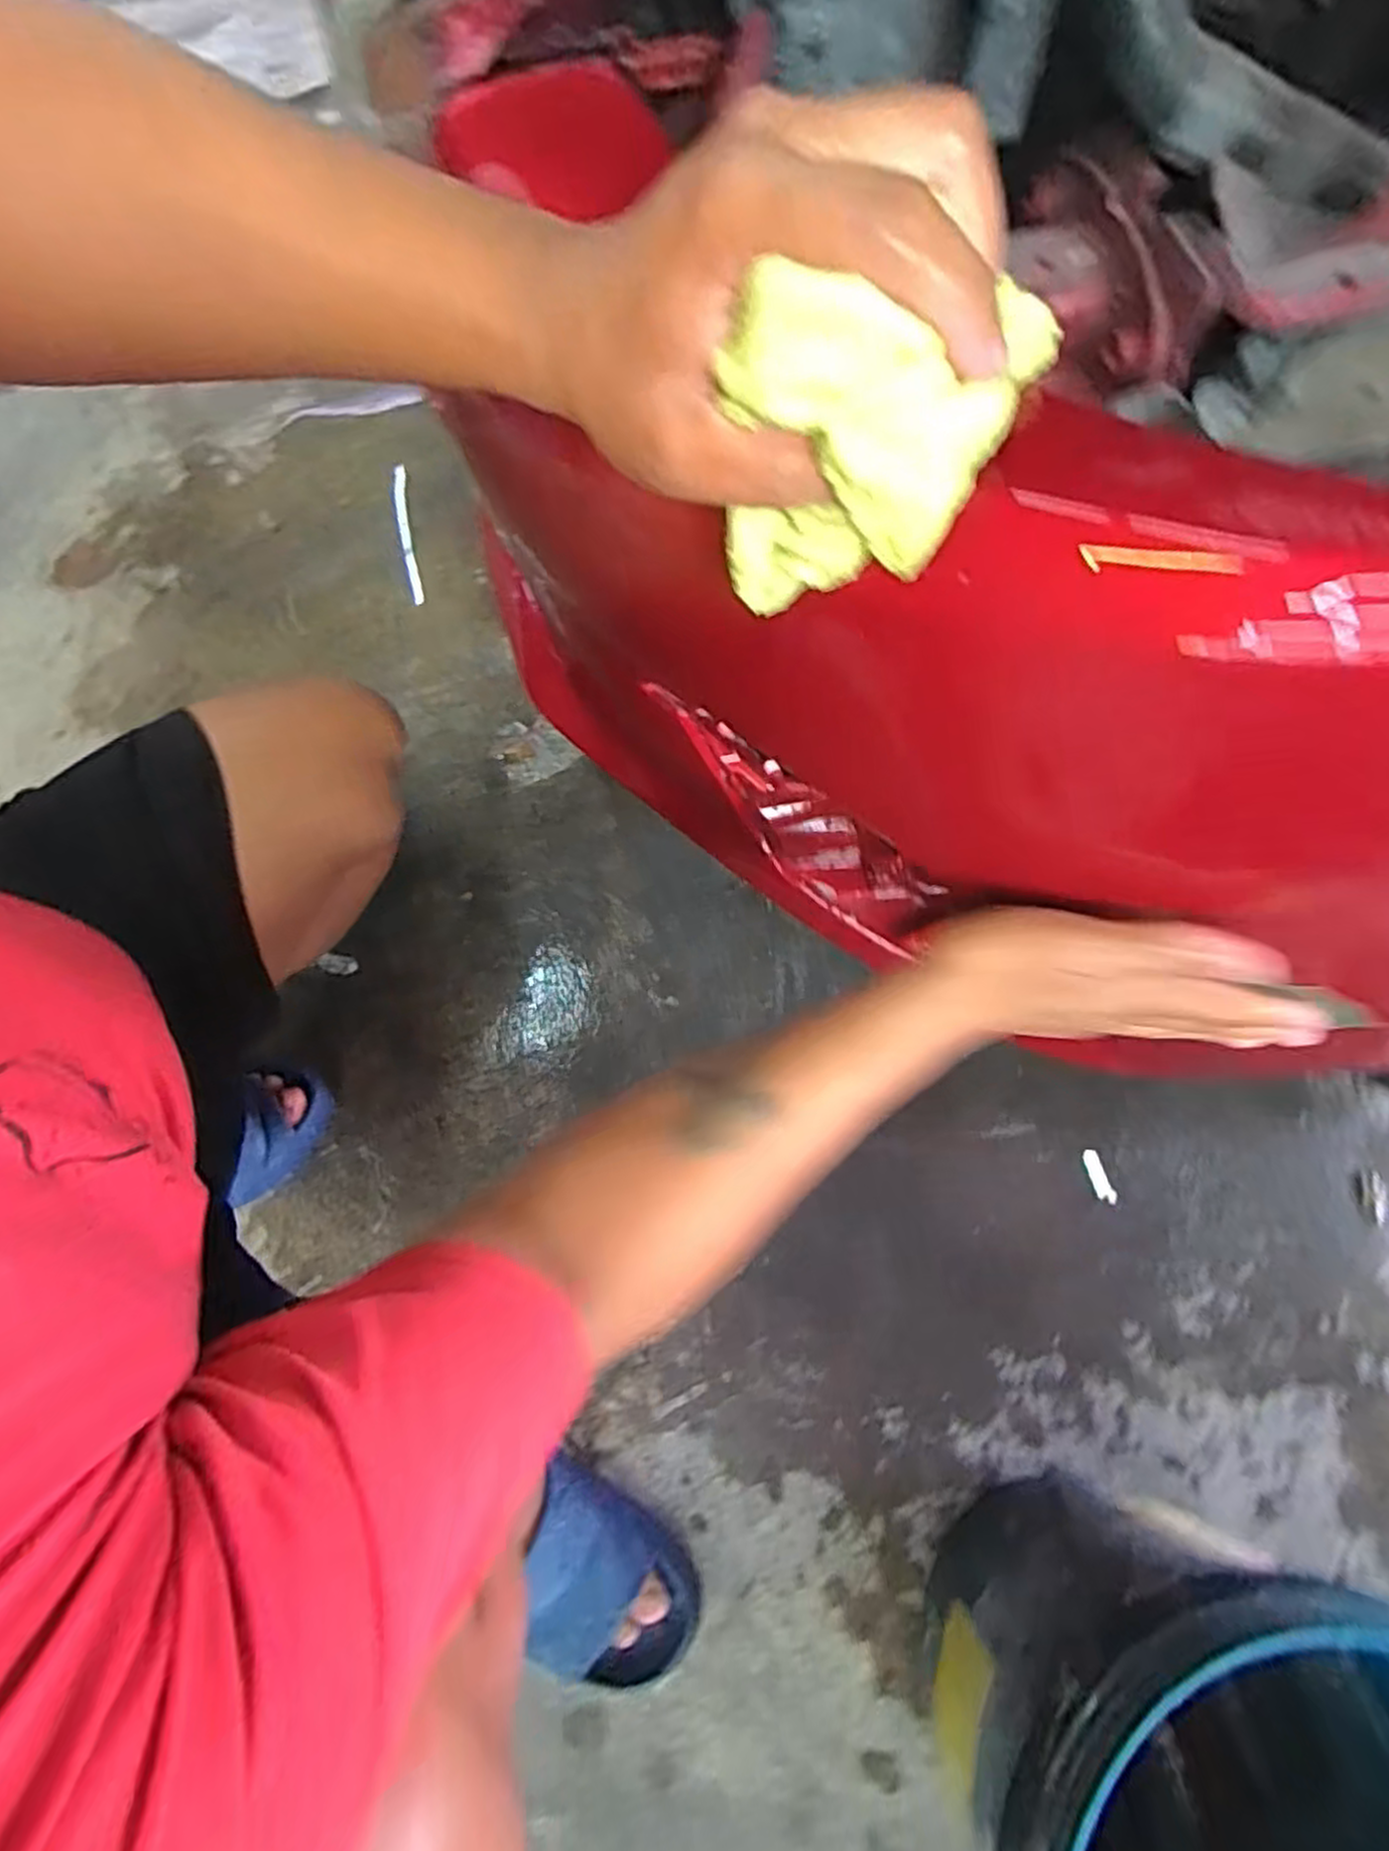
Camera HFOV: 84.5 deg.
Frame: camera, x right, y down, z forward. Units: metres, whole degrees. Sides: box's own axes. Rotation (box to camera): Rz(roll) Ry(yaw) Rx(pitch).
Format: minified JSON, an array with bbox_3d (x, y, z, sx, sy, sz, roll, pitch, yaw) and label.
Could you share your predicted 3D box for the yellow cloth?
[{"bbox_3d":[0.050,-0.130,0.223,0.080,0.089,0.028,1,69,2],"label":"yellow cloth"}]

